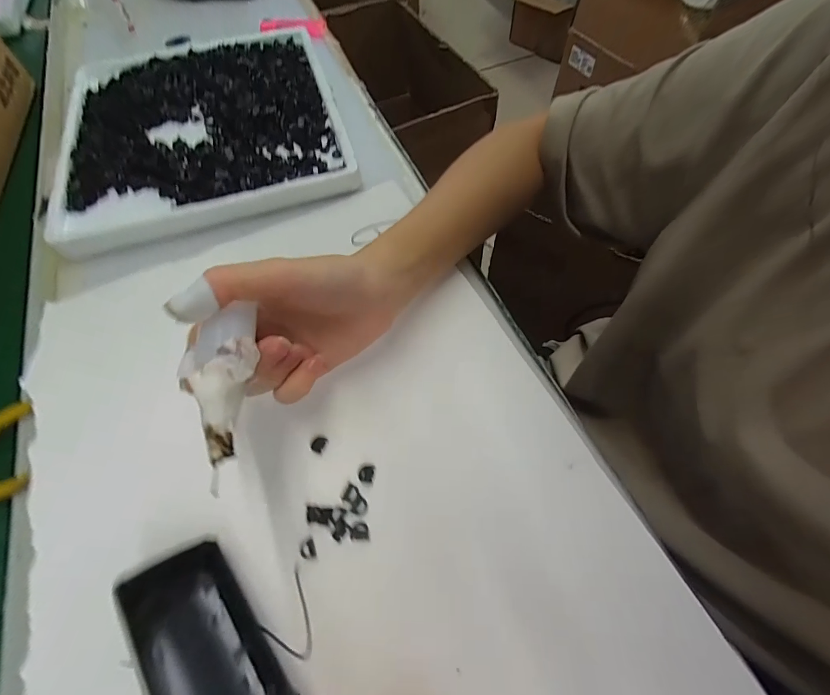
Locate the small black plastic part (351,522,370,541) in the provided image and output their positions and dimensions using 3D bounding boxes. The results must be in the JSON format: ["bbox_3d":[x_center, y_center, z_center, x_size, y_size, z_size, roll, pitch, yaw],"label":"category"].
[{"bbox_3d":[-0.030,0.101,0.216,0.010,0.004,0.009,1,62,4],"label":"small black plastic part"}]

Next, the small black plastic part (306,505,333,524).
[{"bbox_3d":[-0.054,0.094,0.221,0.013,0.004,0.008,4,62,6],"label":"small black plastic part"}]

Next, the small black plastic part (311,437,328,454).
[{"bbox_3d":[-0.059,0.058,0.238,0.007,0.004,0.009,19,64,13],"label":"small black plastic part"}]

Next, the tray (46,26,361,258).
[{"bbox_3d":[-0.214,-0.225,0.394,0.257,0.028,0.288,-17,62,-6],"label":"tray"}]

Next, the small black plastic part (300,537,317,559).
[{"bbox_3d":[-0.058,0.109,0.212,0.008,0.004,0.010,-23,63,-9],"label":"small black plastic part"}]

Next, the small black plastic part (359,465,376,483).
[{"bbox_3d":[-0.028,0.074,0.230,0.009,0.004,0.009,4,62,6],"label":"small black plastic part"}]

